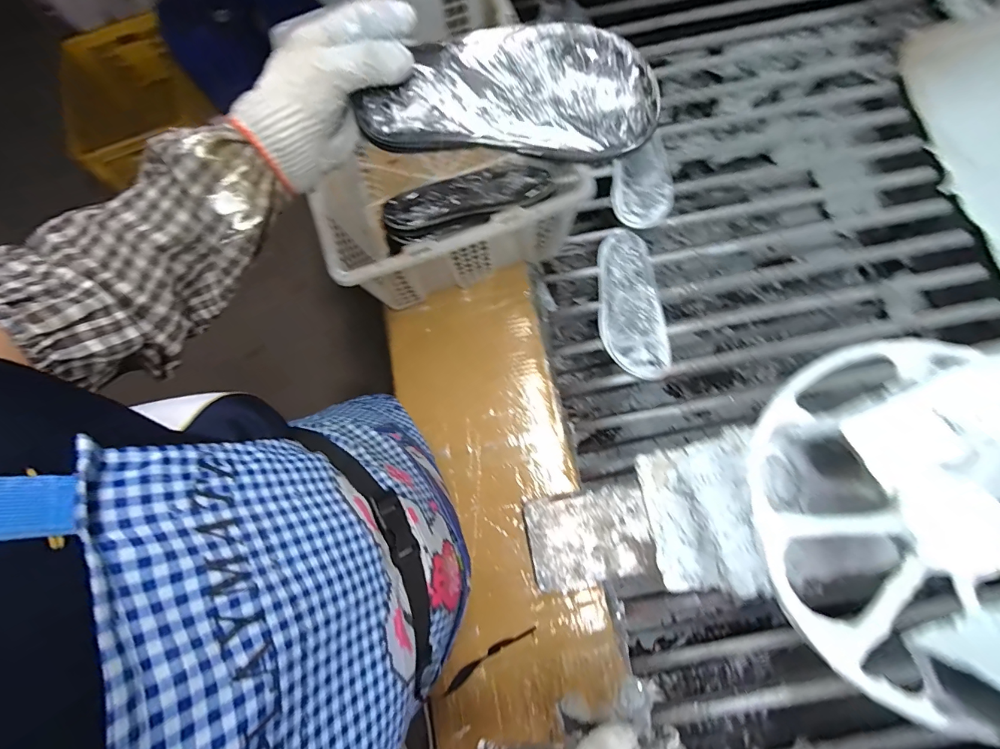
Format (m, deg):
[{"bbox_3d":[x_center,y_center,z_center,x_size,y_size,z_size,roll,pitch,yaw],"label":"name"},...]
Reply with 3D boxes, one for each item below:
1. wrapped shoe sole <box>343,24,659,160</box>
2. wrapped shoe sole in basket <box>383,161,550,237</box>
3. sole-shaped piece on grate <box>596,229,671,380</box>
[{"bbox_3d":[0.007,-0.234,0.353,0.232,0.025,0.096,1,99,0],"label":"wrapped shoe sole"},{"bbox_3d":[-0.046,-0.254,0.598,0.236,0.034,0.089,-29,74,-5],"label":"wrapped shoe sole in basket"},{"bbox_3d":[0.214,-0.117,0.685,0.095,0.024,0.246,0,72,-1],"label":"sole-shaped piece on grate"}]

